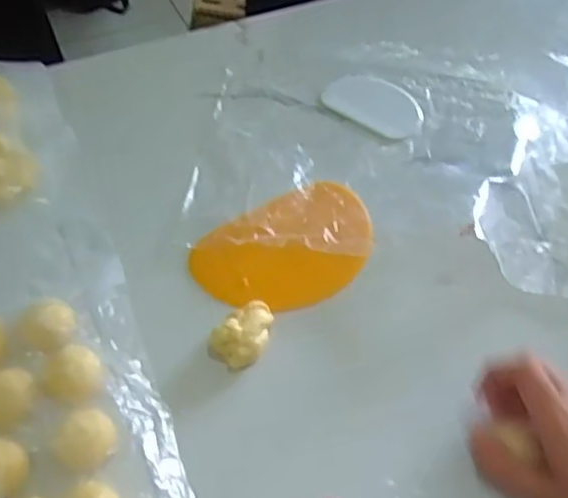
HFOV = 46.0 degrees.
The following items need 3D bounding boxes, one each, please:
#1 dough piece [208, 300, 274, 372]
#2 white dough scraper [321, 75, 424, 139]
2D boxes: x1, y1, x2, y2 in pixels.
[{"bbox_3d":[-0.026,0.059,0.476,0.033,0.025,0.053,30,56,20],"label":"dough piece"},{"bbox_3d":[0.090,-0.141,0.650,0.103,0.010,0.071,38,59,25],"label":"white dough scraper"}]

